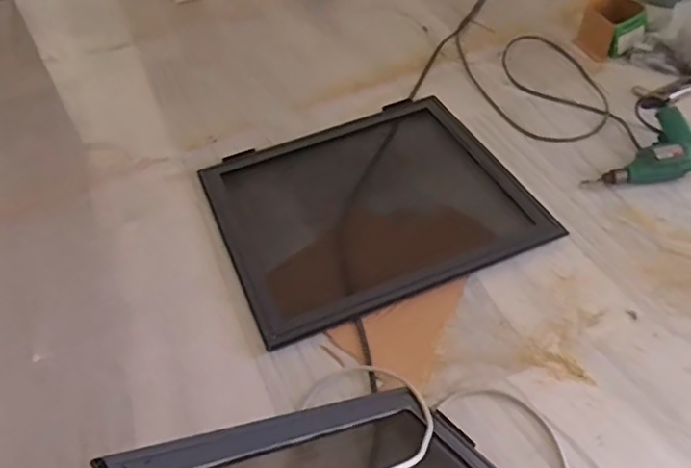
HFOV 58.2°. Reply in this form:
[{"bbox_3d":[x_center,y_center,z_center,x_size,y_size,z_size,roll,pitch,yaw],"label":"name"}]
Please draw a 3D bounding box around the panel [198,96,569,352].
[{"bbox_3d":[0.047,-0.079,1.230,0.588,0.036,0.537,-19,46,-14],"label":"panel"}]

